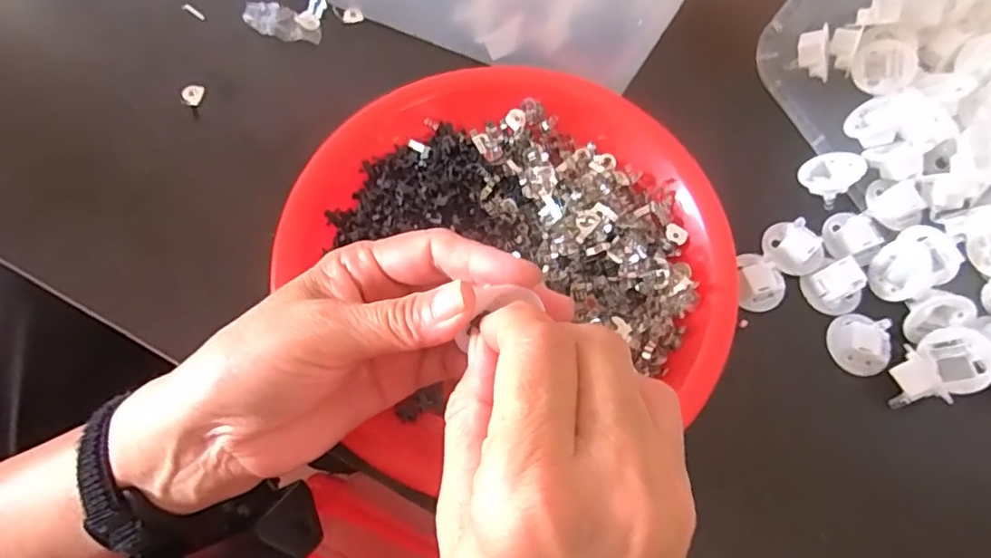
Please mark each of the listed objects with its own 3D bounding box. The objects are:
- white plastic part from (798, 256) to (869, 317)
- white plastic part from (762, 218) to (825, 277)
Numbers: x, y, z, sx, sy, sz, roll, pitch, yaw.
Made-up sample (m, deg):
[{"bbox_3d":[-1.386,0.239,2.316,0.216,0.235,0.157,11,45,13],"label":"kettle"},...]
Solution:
[{"bbox_3d":[0.186,0.004,0.314,0.025,0.022,0.028,-25,74,-9],"label":"white plastic part"},{"bbox_3d":[0.167,-0.017,0.323,0.031,0.019,0.027,34,74,9],"label":"white plastic part"}]

